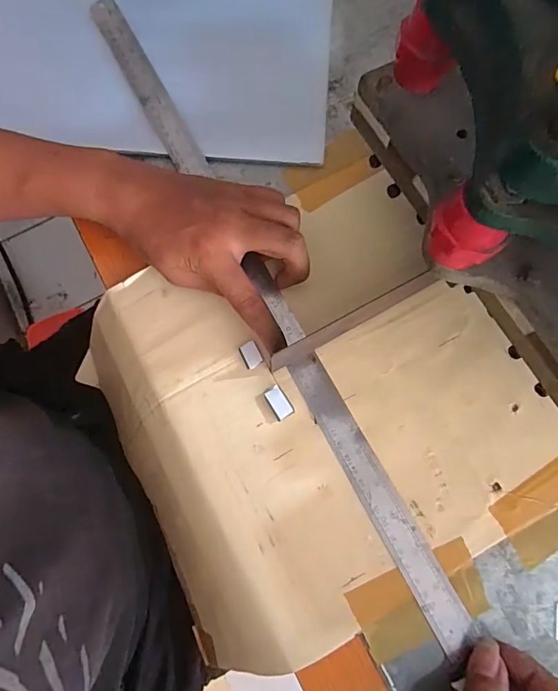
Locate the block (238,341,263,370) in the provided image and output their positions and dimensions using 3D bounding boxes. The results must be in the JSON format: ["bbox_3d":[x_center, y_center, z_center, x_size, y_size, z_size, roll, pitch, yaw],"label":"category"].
[{"bbox_3d":[-0.022,0.007,0.323,0.014,0.004,0.019,-25,77,-5],"label":"block"}]

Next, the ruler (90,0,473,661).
[{"bbox_3d":[-0.025,-0.062,0.342,0.027,0.006,0.598,-27,78,-7],"label":"ruler"}]

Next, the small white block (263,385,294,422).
[{"bbox_3d":[0.000,0.043,0.312,0.014,0.007,0.024,-30,77,-6],"label":"small white block"}]

